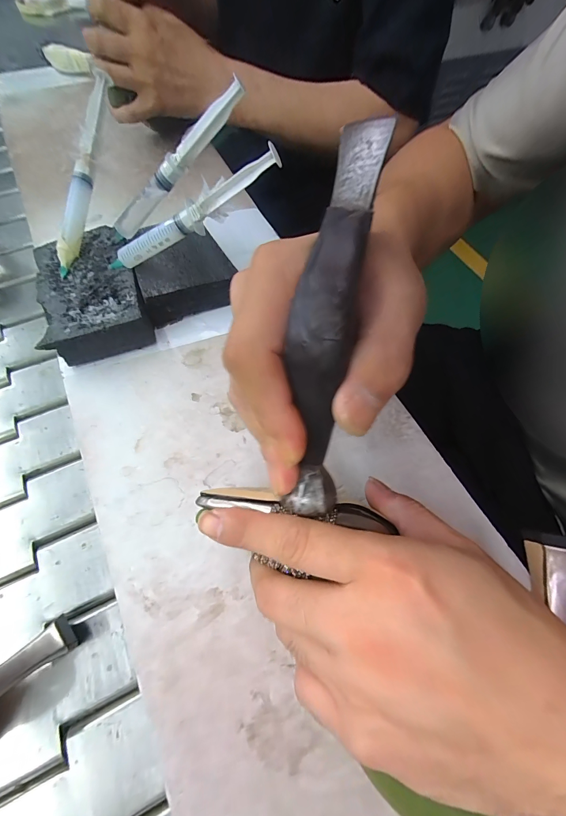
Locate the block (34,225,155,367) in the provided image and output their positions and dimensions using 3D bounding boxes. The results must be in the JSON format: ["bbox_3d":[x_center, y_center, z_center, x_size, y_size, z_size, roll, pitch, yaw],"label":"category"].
[{"bbox_3d":[-0.172,-0.105,0.300,0.080,0.035,0.125,-19,66,-11],"label":"block"}]

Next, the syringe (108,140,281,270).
[{"bbox_3d":[-0.076,-0.148,0.259,0.167,0.021,0.017,-19,61,23],"label":"syringe"}]

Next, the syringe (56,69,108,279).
[{"bbox_3d":[-0.173,-0.196,0.281,0.015,0.019,0.159,17,97,7],"label":"syringe"}]

